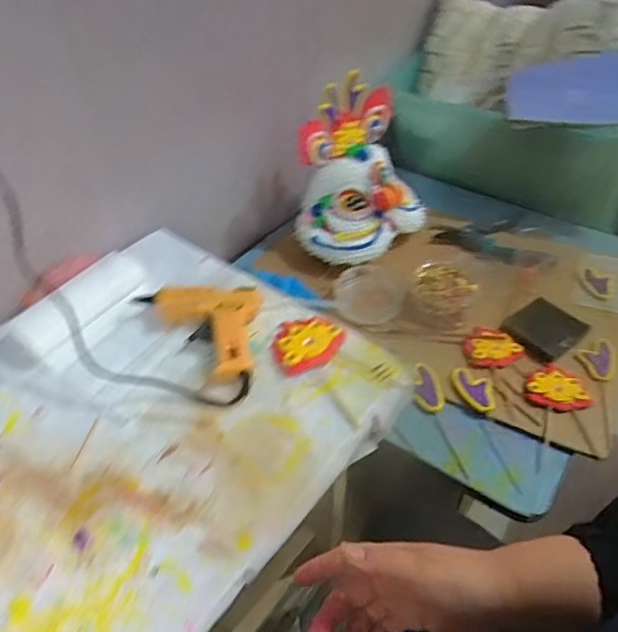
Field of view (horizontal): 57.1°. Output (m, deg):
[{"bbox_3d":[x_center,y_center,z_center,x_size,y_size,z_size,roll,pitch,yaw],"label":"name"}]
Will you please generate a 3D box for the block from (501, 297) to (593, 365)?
[{"bbox_3d":[0.347,0.015,0.835,0.102,0.022,0.093,-29,50,-27],"label":"block"}]

